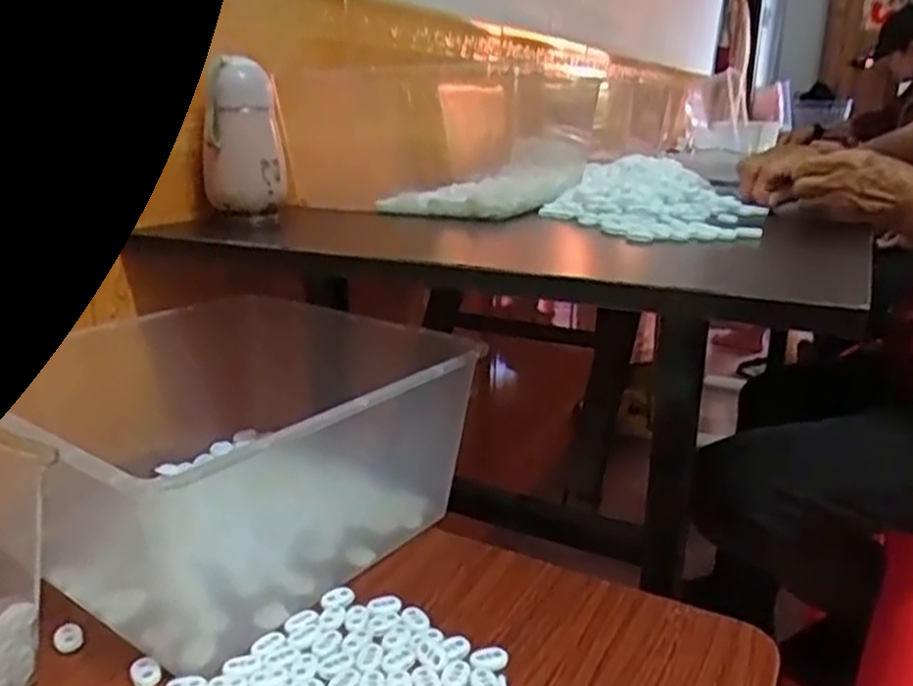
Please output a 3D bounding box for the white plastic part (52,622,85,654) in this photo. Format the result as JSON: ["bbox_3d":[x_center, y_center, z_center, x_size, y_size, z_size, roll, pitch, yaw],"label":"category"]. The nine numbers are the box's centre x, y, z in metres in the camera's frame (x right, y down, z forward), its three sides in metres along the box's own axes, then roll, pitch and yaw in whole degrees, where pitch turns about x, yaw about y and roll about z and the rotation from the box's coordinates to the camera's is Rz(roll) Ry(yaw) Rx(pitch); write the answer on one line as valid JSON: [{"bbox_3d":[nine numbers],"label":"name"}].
[{"bbox_3d":[-0.241,0.182,0.463,0.017,0.006,0.022,-10,20,-30],"label":"white plastic part"}]

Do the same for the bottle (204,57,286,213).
[{"bbox_3d":[-0.208,-0.203,0.728,0.076,0.136,0.055,-5,18,-16],"label":"bottle"}]

